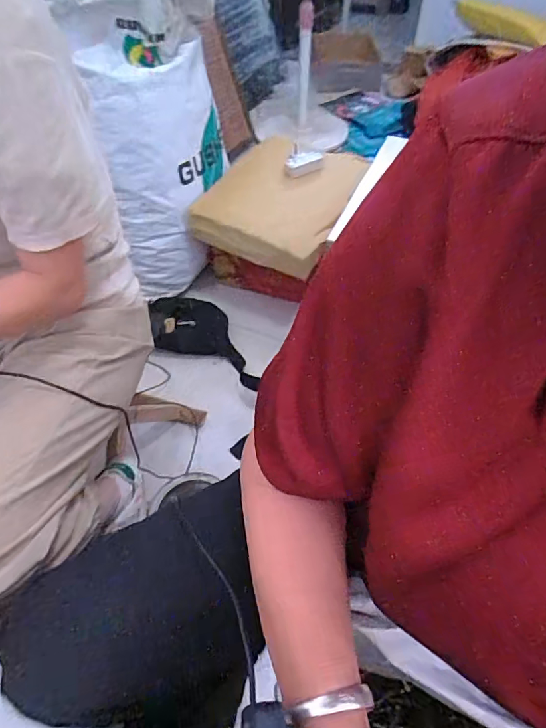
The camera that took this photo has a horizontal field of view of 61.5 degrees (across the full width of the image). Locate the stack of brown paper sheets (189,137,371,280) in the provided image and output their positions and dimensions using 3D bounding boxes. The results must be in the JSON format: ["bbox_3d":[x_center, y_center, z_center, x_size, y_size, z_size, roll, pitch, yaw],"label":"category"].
[{"bbox_3d":[0.030,-0.427,1.179,0.323,0.107,0.444,20,53,15],"label":"stack of brown paper sheets"}]

